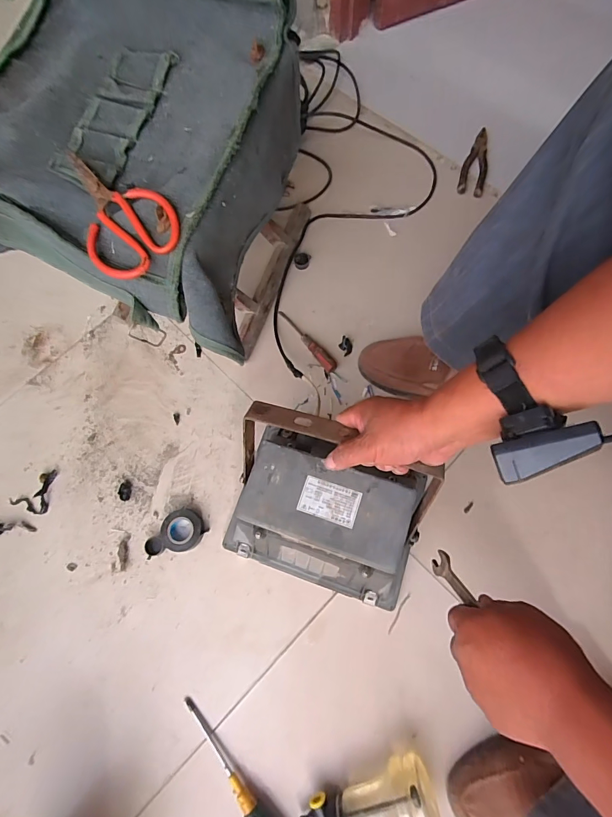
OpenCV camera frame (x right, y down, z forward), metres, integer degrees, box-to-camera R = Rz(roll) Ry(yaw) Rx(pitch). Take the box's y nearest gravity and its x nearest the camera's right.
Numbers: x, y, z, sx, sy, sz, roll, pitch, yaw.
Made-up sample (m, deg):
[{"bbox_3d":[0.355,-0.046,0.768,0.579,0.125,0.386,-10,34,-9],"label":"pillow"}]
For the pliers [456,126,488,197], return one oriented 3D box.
[{"bbox_3d":[0.333,-0.479,0.779,0.049,0.020,0.141,14,87,6],"label":"pliers"}]

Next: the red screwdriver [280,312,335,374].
[{"bbox_3d":[-0.003,-0.117,0.669,0.020,0.015,0.144,-41,75,-11],"label":"red screwdriver"}]

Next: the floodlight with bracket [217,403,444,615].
[{"bbox_3d":[0.024,0.128,0.480,0.226,0.196,0.173,19,75,7],"label":"floodlight with bracket"}]

